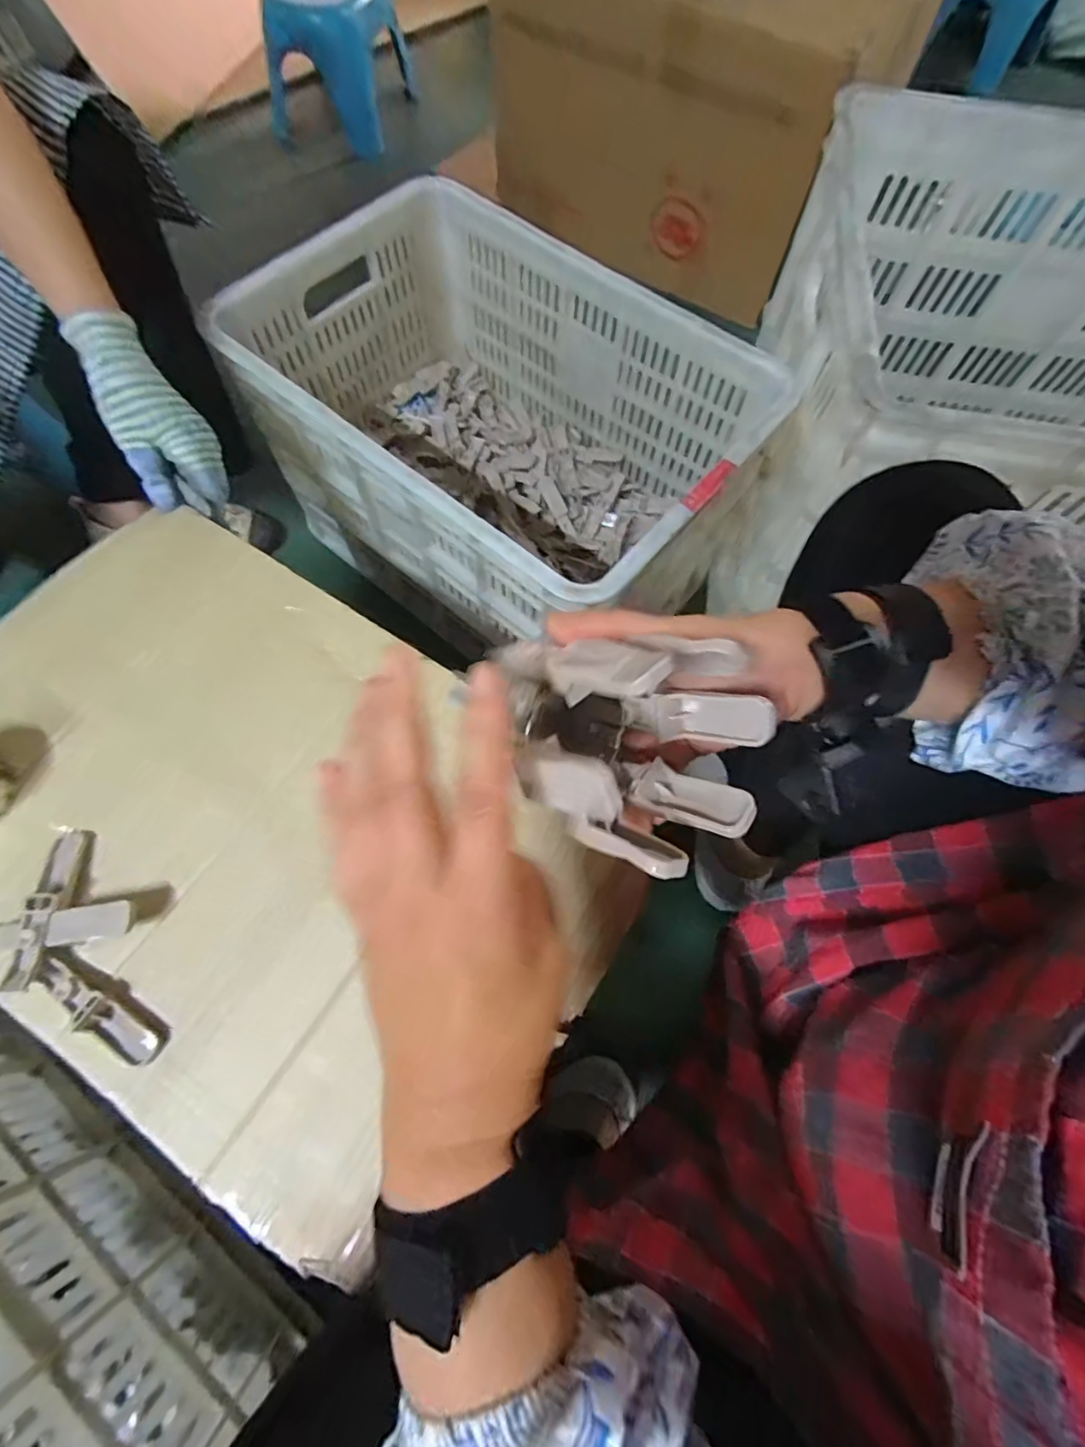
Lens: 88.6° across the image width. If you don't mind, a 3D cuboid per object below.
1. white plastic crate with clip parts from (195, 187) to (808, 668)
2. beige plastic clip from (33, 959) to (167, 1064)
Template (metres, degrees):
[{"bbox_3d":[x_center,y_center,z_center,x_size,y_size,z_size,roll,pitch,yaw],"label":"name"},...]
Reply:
[{"bbox_3d":[-0.054,-0.321,0.678,0.524,0.283,0.354,39,73,12],"label":"white plastic crate with clip parts"},{"bbox_3d":[-0.275,0.179,0.343,0.090,0.012,0.022,27,71,8],"label":"beige plastic clip"}]

